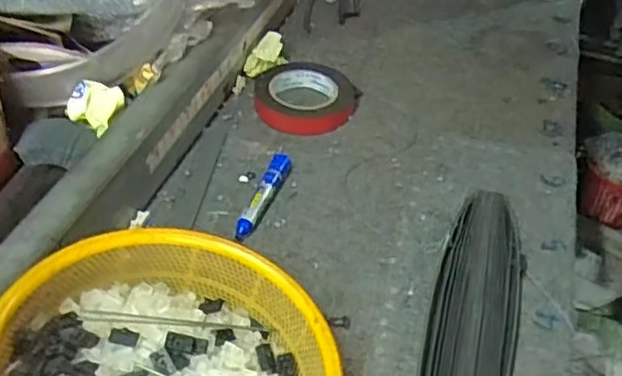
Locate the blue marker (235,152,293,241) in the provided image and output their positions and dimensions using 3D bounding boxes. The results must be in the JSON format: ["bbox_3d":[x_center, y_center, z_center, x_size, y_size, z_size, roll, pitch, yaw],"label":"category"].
[{"bbox_3d":[-0.046,0.008,0.668,0.023,0.020,0.130,11,42,10],"label":"blue marker"}]

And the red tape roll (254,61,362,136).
[{"bbox_3d":[-0.009,-0.113,0.790,0.121,0.028,0.113,1,41,-1],"label":"red tape roll"}]

